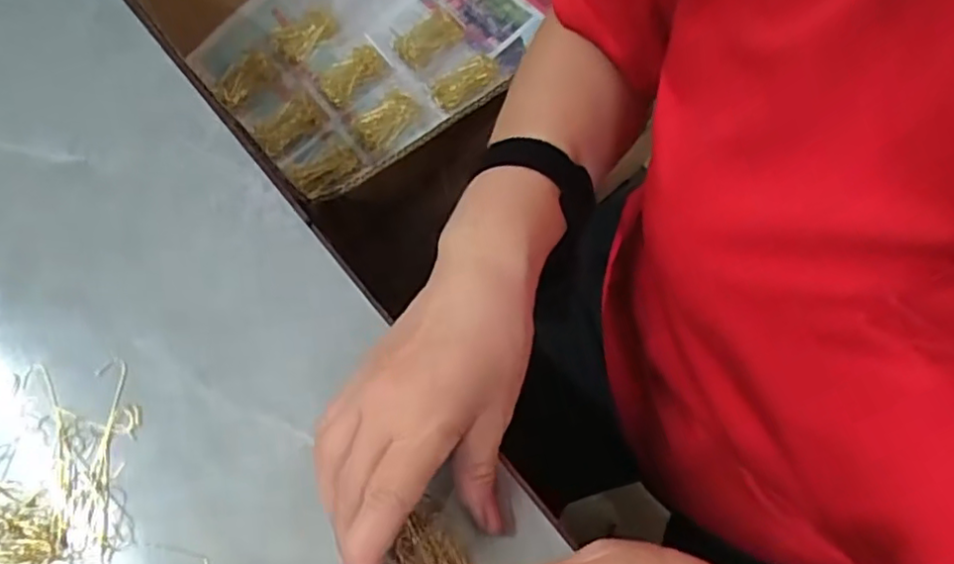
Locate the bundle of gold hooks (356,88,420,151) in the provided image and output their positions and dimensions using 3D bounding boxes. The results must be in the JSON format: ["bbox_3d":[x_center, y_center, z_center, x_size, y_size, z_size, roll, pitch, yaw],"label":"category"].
[{"bbox_3d":[-0.093,-0.164,0.657,0.063,0.016,0.041,-43,72,-14],"label":"bundle of gold hooks"}]

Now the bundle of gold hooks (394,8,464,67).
[{"bbox_3d":[-0.049,-0.254,0.676,0.075,0.019,0.038,-42,72,-13],"label":"bundle of gold hooks"}]

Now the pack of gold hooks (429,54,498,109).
[{"bbox_3d":[-0.013,-0.204,0.662,0.073,0.009,0.037,-34,70,-11],"label":"pack of gold hooks"}]

